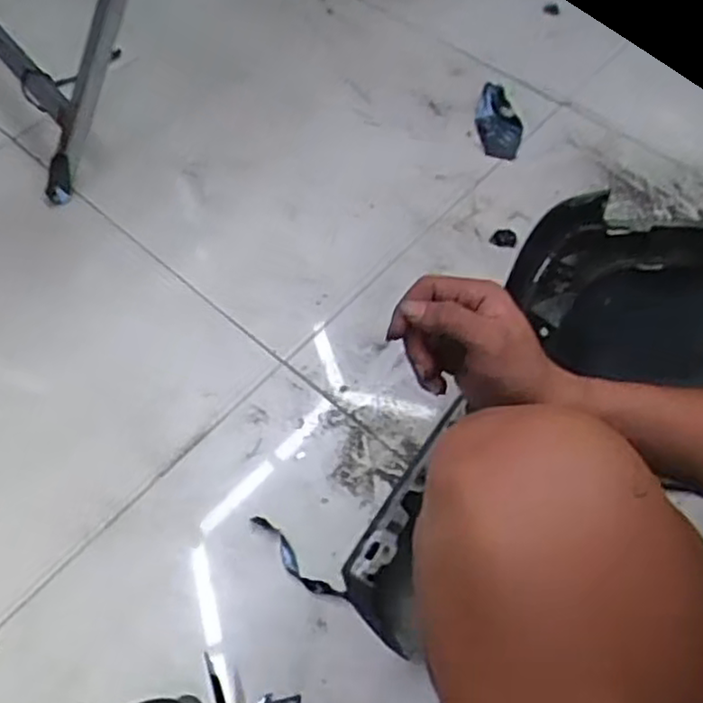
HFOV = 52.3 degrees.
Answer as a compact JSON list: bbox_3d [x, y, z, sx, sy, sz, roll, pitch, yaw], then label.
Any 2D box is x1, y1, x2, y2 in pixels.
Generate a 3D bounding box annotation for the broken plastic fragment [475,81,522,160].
[{"bbox_3d":[0.216,-0.347,1.065,0.060,0.013,0.156,-6,60,1],"label":"broken plastic fragment"}]

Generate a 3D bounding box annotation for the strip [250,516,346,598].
[{"bbox_3d":[-0.061,0.223,0.766,0.129,0.009,0.024,37,69,22],"label":"strip"}]

